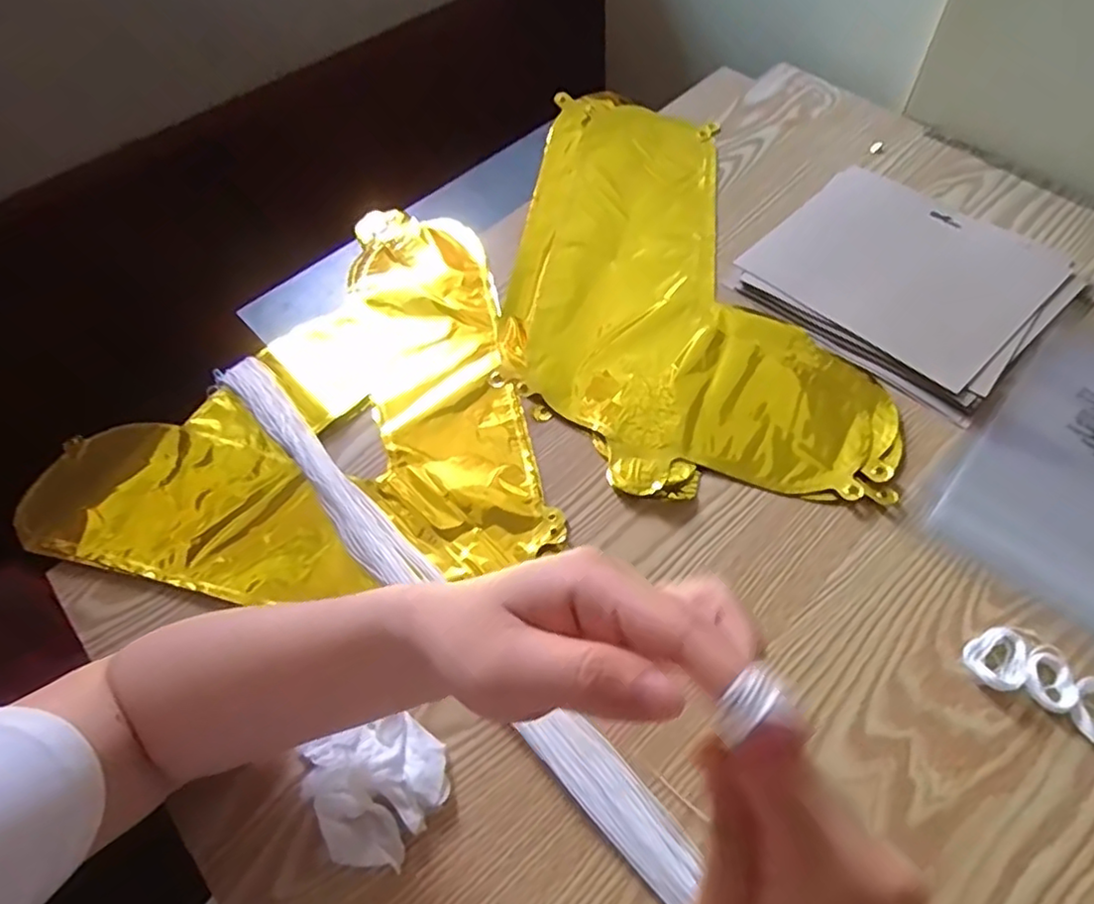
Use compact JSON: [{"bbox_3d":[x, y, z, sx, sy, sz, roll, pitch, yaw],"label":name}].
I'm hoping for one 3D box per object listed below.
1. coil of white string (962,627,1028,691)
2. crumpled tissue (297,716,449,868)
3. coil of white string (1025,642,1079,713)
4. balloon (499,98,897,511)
[{"bbox_3d":[0.251,0.114,0.361,0.037,0.007,0.029,-32,61,-15],"label":"coil of white string"},{"bbox_3d":[-0.095,0.173,0.345,0.075,0.019,0.070,28,64,20],"label":"crumpled tissue"},{"bbox_3d":[0.273,0.123,0.353,0.030,0.009,0.029,-2,58,4],"label":"coil of white string"},{"bbox_3d":[0.096,-0.151,0.534,0.252,0.017,0.421,-5,58,2],"label":"balloon"}]

